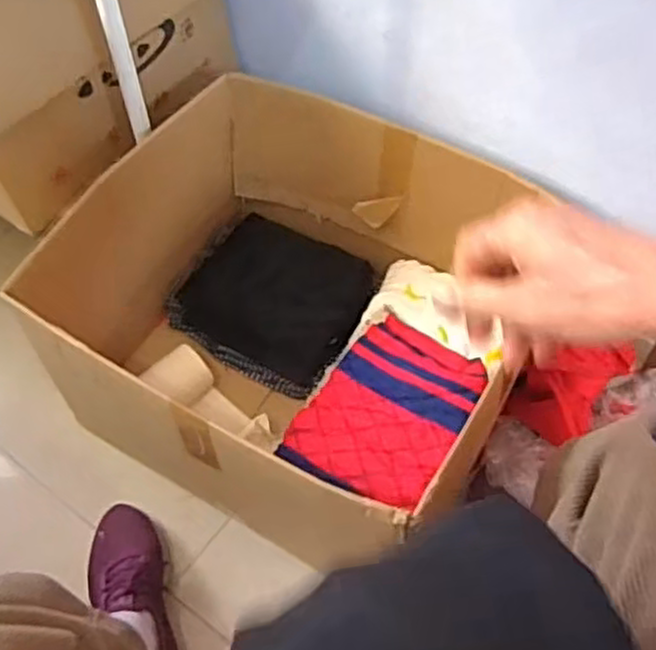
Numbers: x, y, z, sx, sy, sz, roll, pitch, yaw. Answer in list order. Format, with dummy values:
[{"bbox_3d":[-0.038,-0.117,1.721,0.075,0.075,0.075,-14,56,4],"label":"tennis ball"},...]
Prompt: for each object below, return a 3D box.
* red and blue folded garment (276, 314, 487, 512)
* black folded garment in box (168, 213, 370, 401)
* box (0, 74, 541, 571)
[{"bbox_3d":[0.073,0.102,0.913,0.190,0.039,0.220,27,75,26],"label":"red and blue folded garment"},{"bbox_3d":[-0.075,-0.040,1.079,0.261,0.061,0.224,26,59,15],"label":"black folded garment in box"},{"bbox_3d":[-0.022,-0.006,0.934,0.464,0.277,0.473,24,58,14],"label":"box"}]

